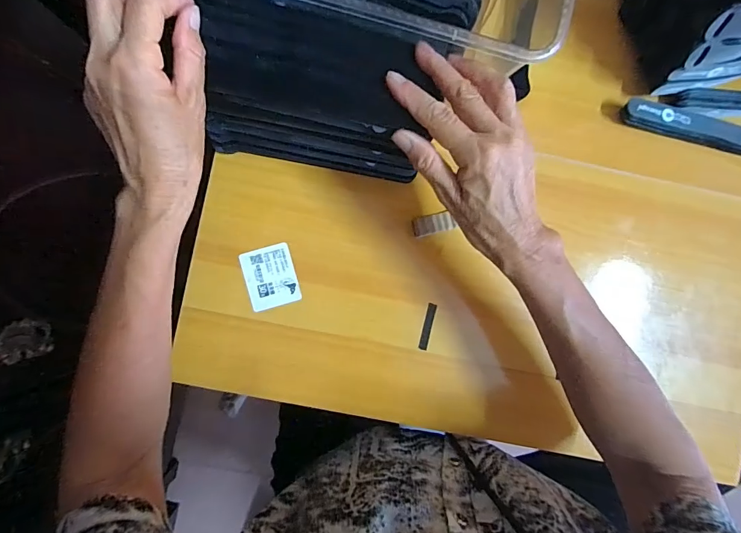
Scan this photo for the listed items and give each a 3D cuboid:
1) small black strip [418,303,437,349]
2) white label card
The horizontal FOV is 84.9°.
[{"bbox_3d":[0.059,0.061,0.410,0.009,0.004,0.047,13,88,-3],"label":"small black strip"},{"bbox_3d":[-0.100,0.011,0.406,0.050,0.004,0.060,-15,90,-3],"label":"white label card"}]

